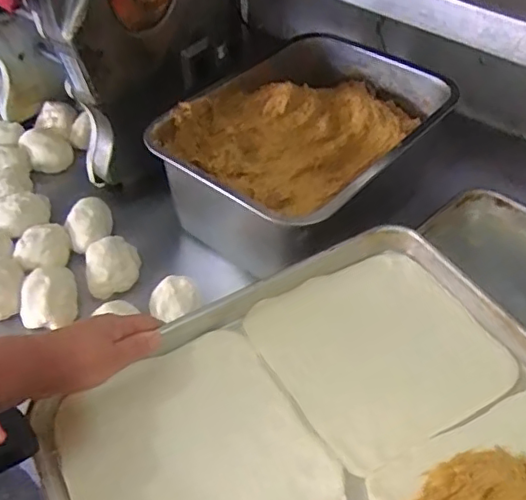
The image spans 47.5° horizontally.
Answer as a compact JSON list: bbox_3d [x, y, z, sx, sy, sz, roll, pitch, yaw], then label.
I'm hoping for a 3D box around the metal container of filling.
[{"bbox_3d":[0.058,-0.127,0.783,0.251,0.141,0.354,34,56,28],"label":"metal container of filling"}]

